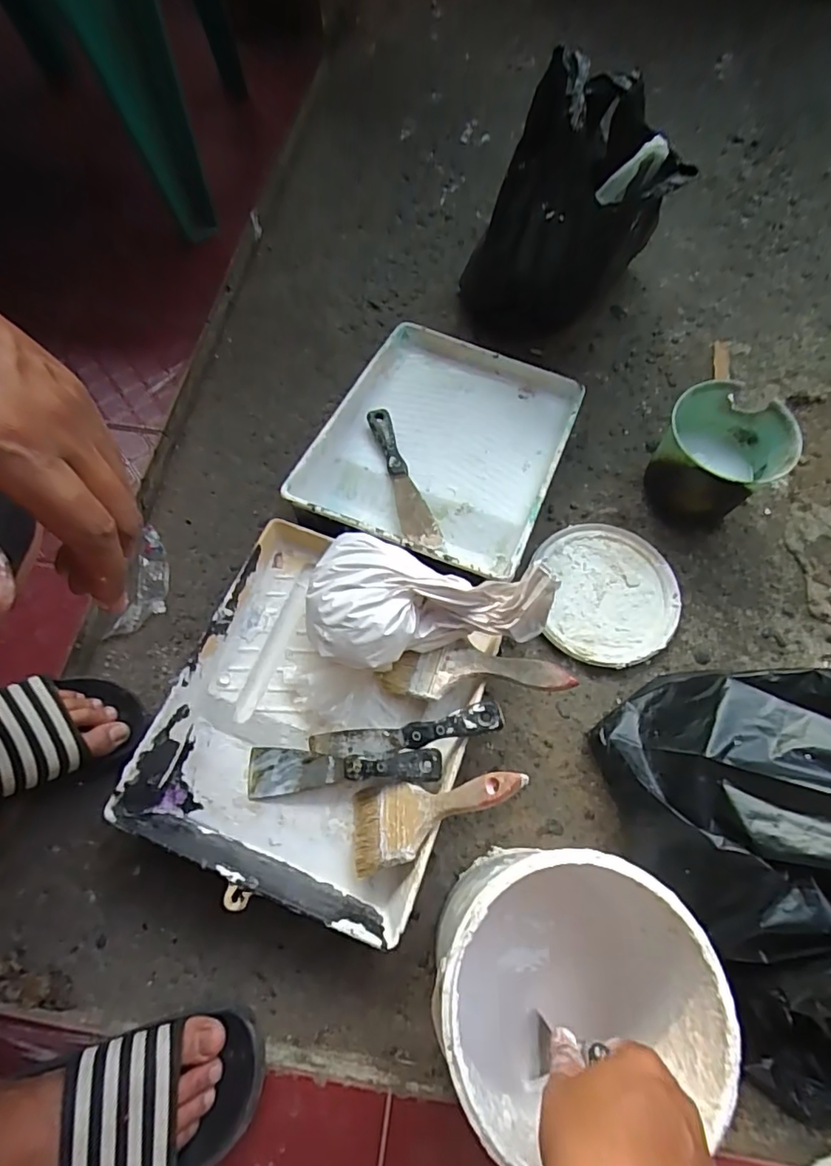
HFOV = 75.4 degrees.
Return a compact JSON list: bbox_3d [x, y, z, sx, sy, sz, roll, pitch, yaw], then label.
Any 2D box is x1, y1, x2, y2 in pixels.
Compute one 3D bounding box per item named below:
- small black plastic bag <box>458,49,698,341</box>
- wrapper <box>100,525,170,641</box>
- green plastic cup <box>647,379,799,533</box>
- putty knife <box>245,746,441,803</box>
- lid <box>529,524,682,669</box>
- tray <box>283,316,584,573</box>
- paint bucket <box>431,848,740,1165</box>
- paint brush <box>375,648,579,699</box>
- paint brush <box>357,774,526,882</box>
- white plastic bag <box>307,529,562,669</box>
[{"bbox_3d":[0.187,-0.457,0.687,0.224,0.316,0.118,15,65,4],"label":"small black plastic bag"},{"bbox_3d":[-0.326,0.000,0.654,0.053,0.010,0.142,6,66,2],"label":"wrapper"},{"bbox_3d":[0.355,-0.147,0.657,0.136,0.124,0.130,1,65,-2],"label":"green plastic cup"},{"bbox_3d":[-0.075,0.187,0.539,0.205,0.011,0.046,-8,64,16],"label":"putty knife"},{"bbox_3d":[0.233,0.011,0.650,0.163,0.011,0.179,-2,65,-4],"label":"lid"},{"bbox_3d":[0.035,-0.188,0.700,0.297,0.077,0.375,22,66,7],"label":"tray"},{"bbox_3d":[0.110,0.300,0.423,0.196,0.187,0.161,-10,66,-7],"label":"paint bucket"},{"bbox_3d":[0.054,0.089,0.536,0.194,0.012,0.048,-4,63,22],"label":"paint brush"},{"bbox_3d":[0.013,0.206,0.485,0.192,0.025,0.070,-30,63,29],"label":"paint brush"},{"bbox_3d":[0.009,0.013,0.531,0.248,0.102,0.143,3,64,16],"label":"white plastic bag"}]

